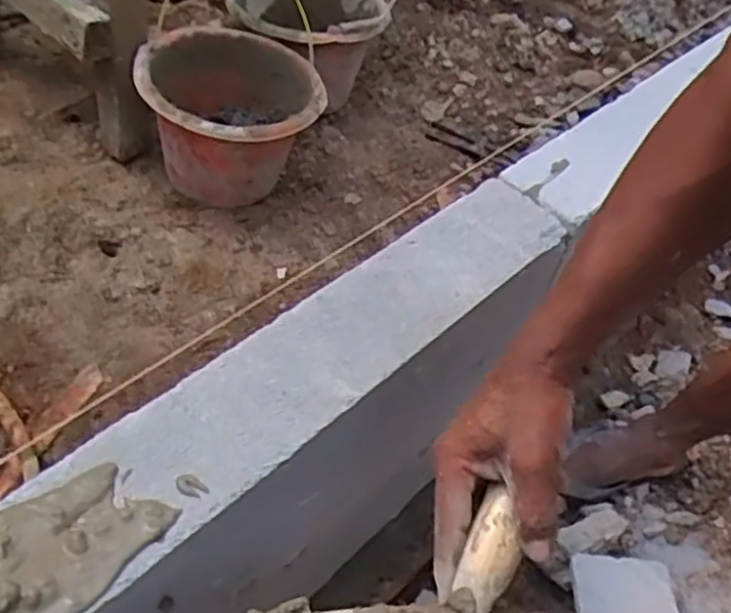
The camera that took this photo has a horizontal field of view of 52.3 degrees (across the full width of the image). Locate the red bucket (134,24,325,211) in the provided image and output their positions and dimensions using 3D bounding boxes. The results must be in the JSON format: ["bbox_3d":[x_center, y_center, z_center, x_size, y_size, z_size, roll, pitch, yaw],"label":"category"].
[{"bbox_3d":[-0.211,-0.300,1.201,0.263,0.198,0.283,6,48,-6],"label":"red bucket"}]

